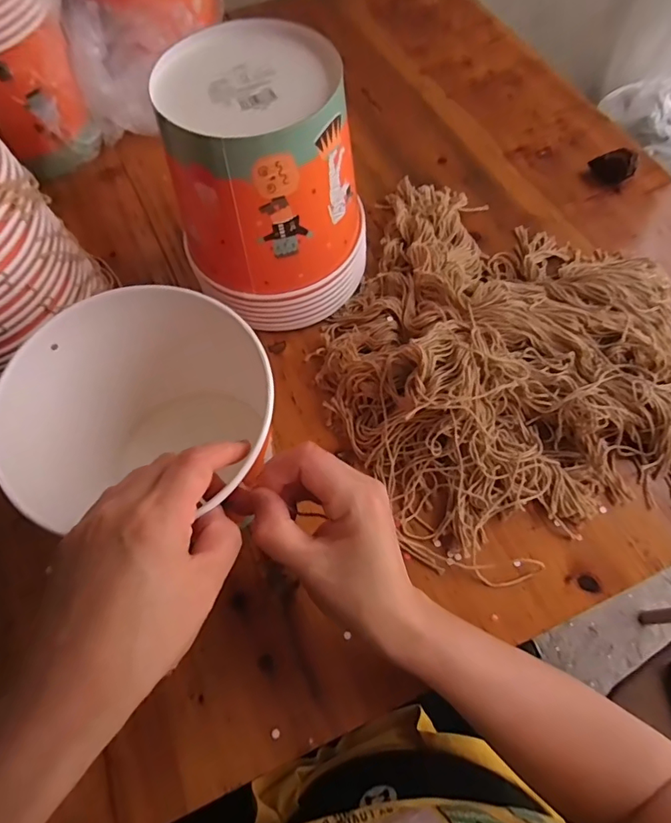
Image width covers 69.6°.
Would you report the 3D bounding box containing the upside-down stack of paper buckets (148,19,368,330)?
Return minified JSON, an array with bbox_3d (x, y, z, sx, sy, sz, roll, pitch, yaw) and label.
[{"bbox_3d":[-0.049,-0.183,0.406,0.147,0.177,0.145,3,65,2],"label":"upside-down stack of paper buckets"}]

